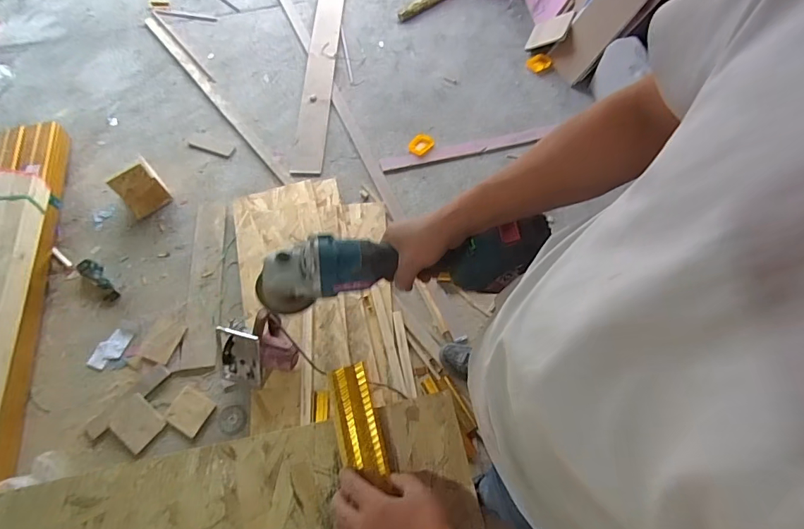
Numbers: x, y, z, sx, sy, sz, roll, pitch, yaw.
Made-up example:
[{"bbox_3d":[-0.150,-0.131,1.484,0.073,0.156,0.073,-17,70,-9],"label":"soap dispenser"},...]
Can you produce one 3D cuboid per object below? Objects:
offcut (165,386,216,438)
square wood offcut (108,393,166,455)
[{"bbox_3d":[-0.649,0.445,1.277,0.119,0.014,0.108,26,66,15],"label":"offcut"},{"bbox_3d":[-0.807,0.476,1.267,0.162,0.011,0.116,33,68,17],"label":"square wood offcut"}]

